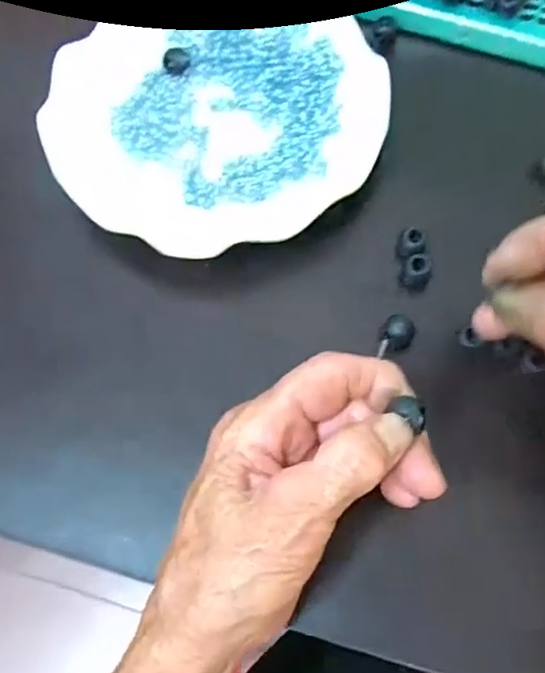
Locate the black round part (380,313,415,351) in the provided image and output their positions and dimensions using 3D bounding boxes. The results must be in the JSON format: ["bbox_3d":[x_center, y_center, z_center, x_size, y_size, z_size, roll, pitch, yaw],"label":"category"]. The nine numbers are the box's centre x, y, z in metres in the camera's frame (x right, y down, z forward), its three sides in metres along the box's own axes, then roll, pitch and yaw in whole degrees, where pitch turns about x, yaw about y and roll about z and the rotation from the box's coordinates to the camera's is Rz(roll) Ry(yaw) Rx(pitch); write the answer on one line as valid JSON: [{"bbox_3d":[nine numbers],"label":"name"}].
[{"bbox_3d":[0.060,-0.001,0.286,0.015,0.014,0.015,-1,67,2],"label":"black round part"}]

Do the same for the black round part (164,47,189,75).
[{"bbox_3d":[-0.057,-0.163,0.350,0.014,0.006,0.015,-1,67,2],"label":"black round part"}]

